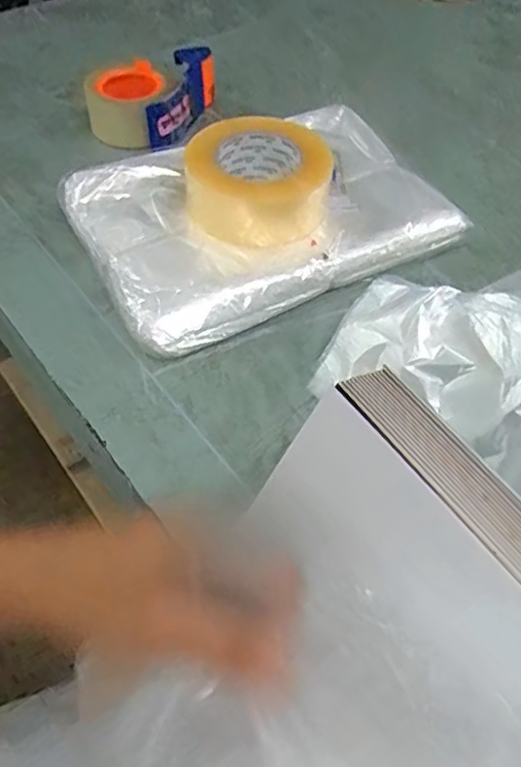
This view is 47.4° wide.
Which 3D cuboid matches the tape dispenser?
[{"bbox_3d":[-0.132,-0.336,0.689,0.120,0.052,0.148,17,53,9],"label":"tape dispenser"}]

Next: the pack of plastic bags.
[{"bbox_3d":[0.004,-0.164,0.579,0.339,0.046,0.224,-22,57,-19],"label":"pack of plastic bags"}]

